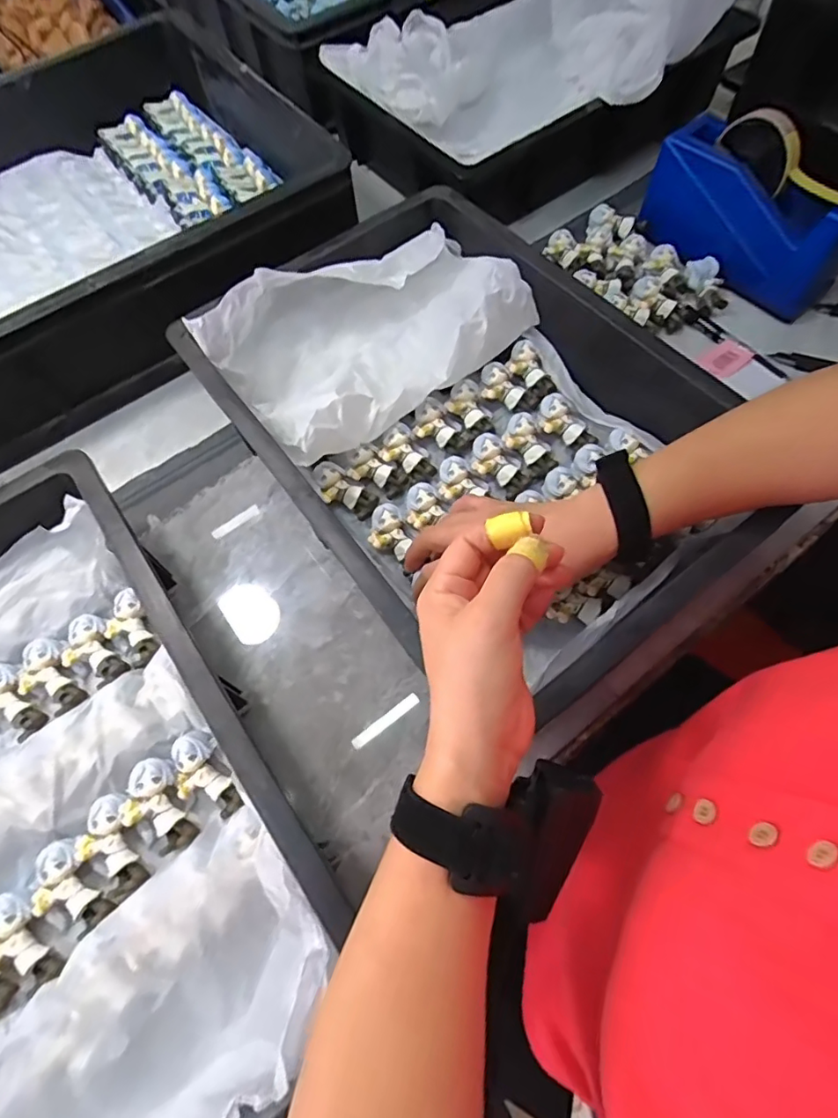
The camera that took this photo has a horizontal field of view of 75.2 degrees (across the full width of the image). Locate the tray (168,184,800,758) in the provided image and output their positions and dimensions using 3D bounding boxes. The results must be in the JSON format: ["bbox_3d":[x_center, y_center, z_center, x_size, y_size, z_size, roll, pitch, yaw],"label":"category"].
[{"bbox_3d":[0.030,-0.112,0.453,0.291,0.095,0.440,-35,68,-13],"label":"tray"}]

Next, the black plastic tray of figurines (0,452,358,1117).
[{"bbox_3d":[-0.257,0.167,0.337,0.307,0.106,0.437,-35,68,-13],"label":"black plastic tray of figurines"}]

